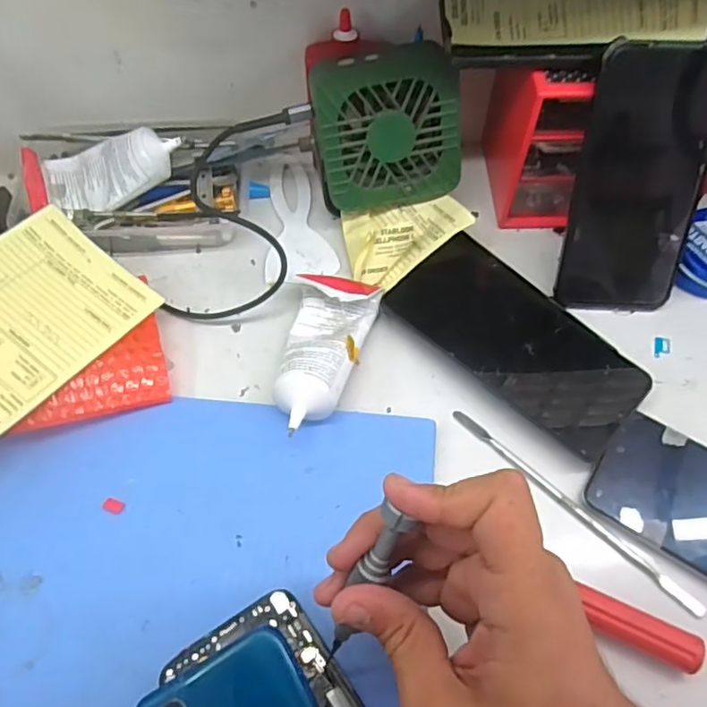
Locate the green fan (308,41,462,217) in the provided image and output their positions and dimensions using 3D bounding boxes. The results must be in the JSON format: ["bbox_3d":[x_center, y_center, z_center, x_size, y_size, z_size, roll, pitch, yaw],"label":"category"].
[{"bbox_3d":[0.021,-0.159,0.424,0.096,0.101,0.046,-12,38,-1],"label":"green fan"}]

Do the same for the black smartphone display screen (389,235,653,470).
[{"bbox_3d":[0.110,-0.014,0.395,0.166,0.011,0.089,40,68,22],"label":"black smartphone display screen"}]

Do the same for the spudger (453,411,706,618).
[{"bbox_3d":[0.126,0.088,0.349,0.166,0.009,0.007,41,67,19],"label":"spudger"}]

